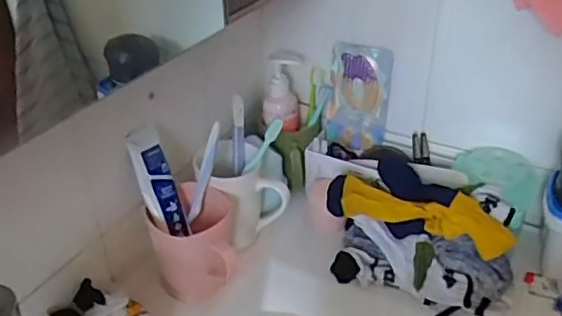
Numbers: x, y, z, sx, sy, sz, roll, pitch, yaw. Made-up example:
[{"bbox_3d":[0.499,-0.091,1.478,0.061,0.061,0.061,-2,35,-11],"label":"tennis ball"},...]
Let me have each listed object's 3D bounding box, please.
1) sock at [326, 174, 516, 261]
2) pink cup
[{"bbox_3d":[0.154,0.055,0.661,0.208,0.055,0.045,15,36,25],"label":"sock"},{"bbox_3d":[-0.091,0.097,0.653,0.094,0.100,0.087,3,32,7],"label":"pink cup"}]

